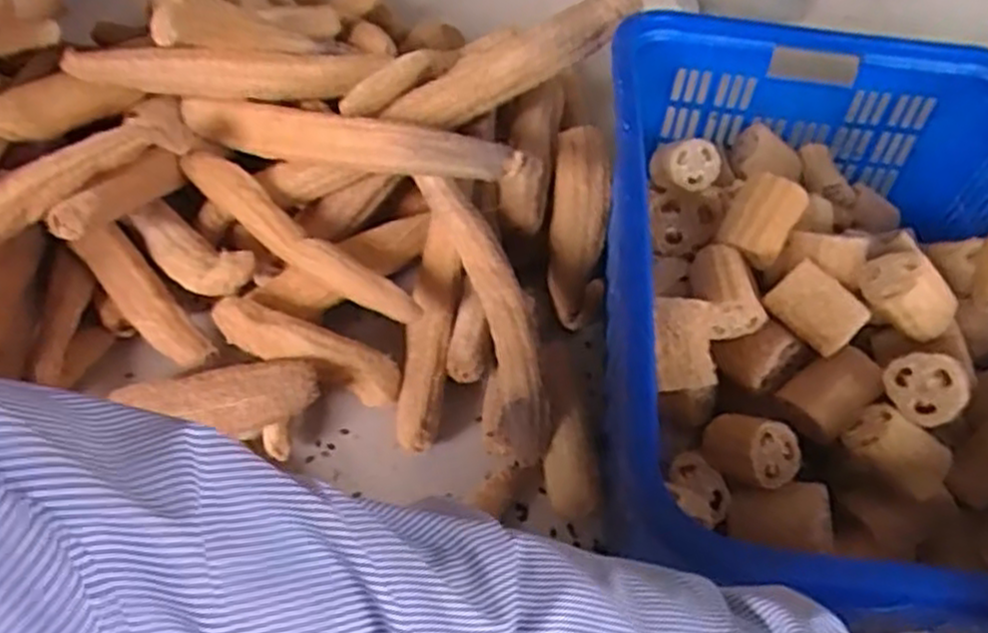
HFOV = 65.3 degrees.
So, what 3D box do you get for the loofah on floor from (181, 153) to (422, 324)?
[{"bbox_3d":[-0.268,-0.103,1.037,0.398,0.083,0.063,30,53,18],"label":"loofah on floor"}]

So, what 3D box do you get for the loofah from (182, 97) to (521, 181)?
[{"bbox_3d":[-0.195,-0.244,1.035,0.532,0.083,0.089,14,47,27],"label":"loofah"}]

